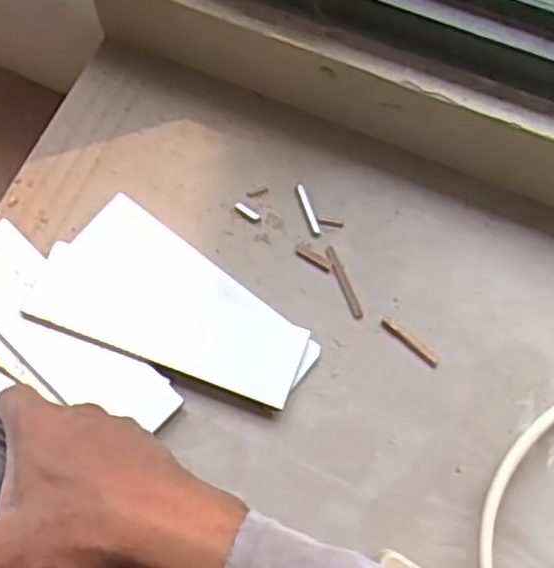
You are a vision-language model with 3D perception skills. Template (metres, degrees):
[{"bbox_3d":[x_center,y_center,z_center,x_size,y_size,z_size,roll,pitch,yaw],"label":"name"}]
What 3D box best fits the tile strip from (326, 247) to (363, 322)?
[{"bbox_3d":[0.049,-0.002,0.542,0.007,0.004,0.059,-21,71,-5],"label":"tile strip"}]

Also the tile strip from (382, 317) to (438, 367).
[{"bbox_3d":[0.095,0.041,0.526,0.049,0.005,0.008,40,77,14],"label":"tile strip"}]

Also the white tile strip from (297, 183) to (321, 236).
[{"bbox_3d":[0.024,-0.057,0.564,0.007,0.004,0.044,-17,71,-3],"label":"white tile strip"}]

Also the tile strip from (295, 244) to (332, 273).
[{"bbox_3d":[0.028,-0.020,0.554,0.031,0.004,0.008,33,76,13],"label":"tile strip"}]

